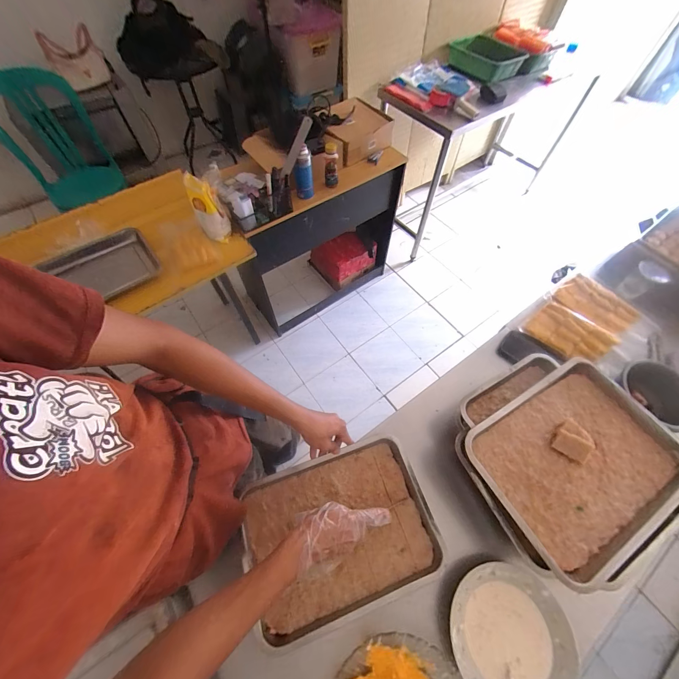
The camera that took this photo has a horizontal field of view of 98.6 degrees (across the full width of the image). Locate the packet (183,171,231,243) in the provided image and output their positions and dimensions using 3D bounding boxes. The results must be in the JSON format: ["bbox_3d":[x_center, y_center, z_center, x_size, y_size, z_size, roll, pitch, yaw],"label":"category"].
[{"bbox_3d":[-0.424,-0.419,0.957,0.088,0.177,0.110,-33,67,-17],"label":"packet"}]

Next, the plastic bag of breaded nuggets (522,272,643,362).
[{"bbox_3d":[0.613,-0.048,0.744,0.241,0.034,0.179,-36,68,-18],"label":"plastic bag of breaded nuggets"}]

